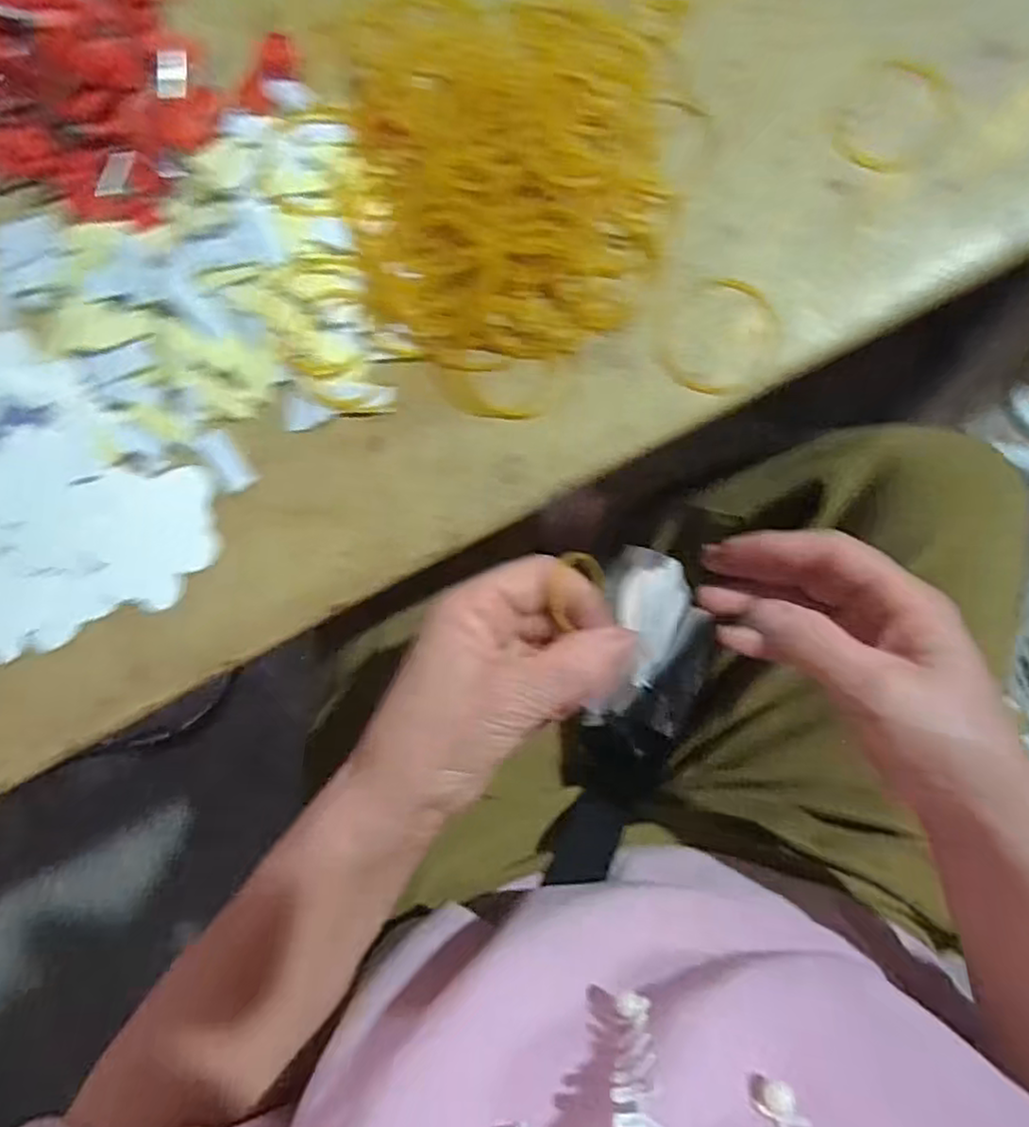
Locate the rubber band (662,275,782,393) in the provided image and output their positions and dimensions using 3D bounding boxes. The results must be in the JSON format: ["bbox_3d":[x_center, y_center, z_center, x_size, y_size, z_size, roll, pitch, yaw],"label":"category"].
[{"bbox_3d":[0.085,-0.095,0.284,0.048,0.004,0.048,0,90,3],"label":"rubber band"}]

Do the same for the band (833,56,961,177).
[{"bbox_3d":[0.156,-0.184,0.280,0.046,0.004,0.047,0,90,3],"label":"band"}]

